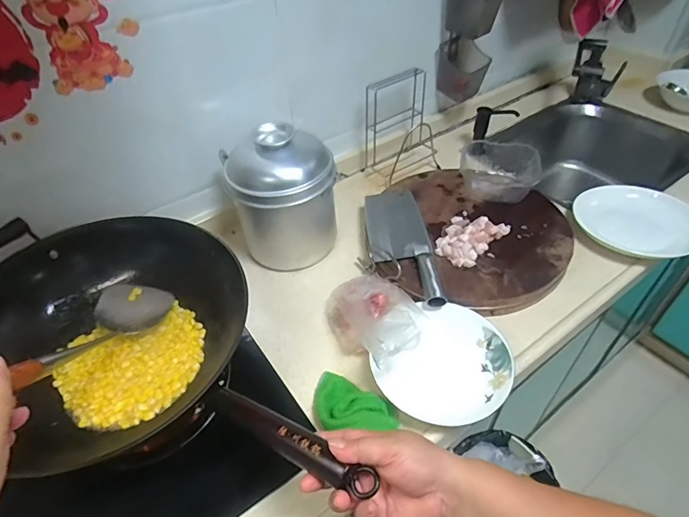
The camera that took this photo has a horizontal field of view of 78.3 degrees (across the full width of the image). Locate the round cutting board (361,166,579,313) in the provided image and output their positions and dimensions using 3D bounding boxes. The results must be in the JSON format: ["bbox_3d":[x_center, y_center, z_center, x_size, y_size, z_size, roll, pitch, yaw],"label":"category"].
[{"bbox_3d":[0.226,-0.061,0.809,0.369,0.050,0.379,-2,44,2],"label":"round cutting board"}]

